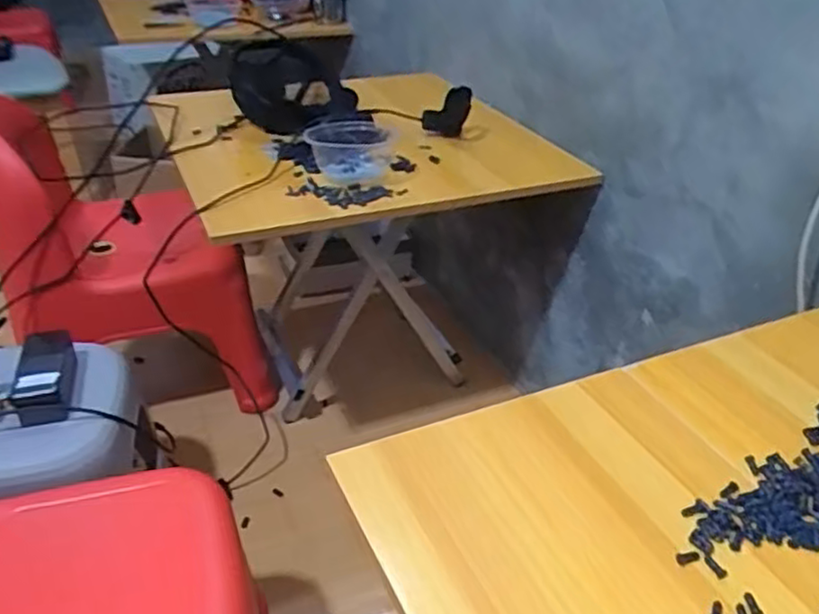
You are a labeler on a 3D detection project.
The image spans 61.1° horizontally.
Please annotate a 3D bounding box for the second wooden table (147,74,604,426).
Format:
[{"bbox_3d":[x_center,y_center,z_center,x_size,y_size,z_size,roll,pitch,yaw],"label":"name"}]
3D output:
[{"bbox_3d":[-0.101,-0.102,1.289,0.576,0.544,0.577,-12,36,-22],"label":"second wooden table"}]

